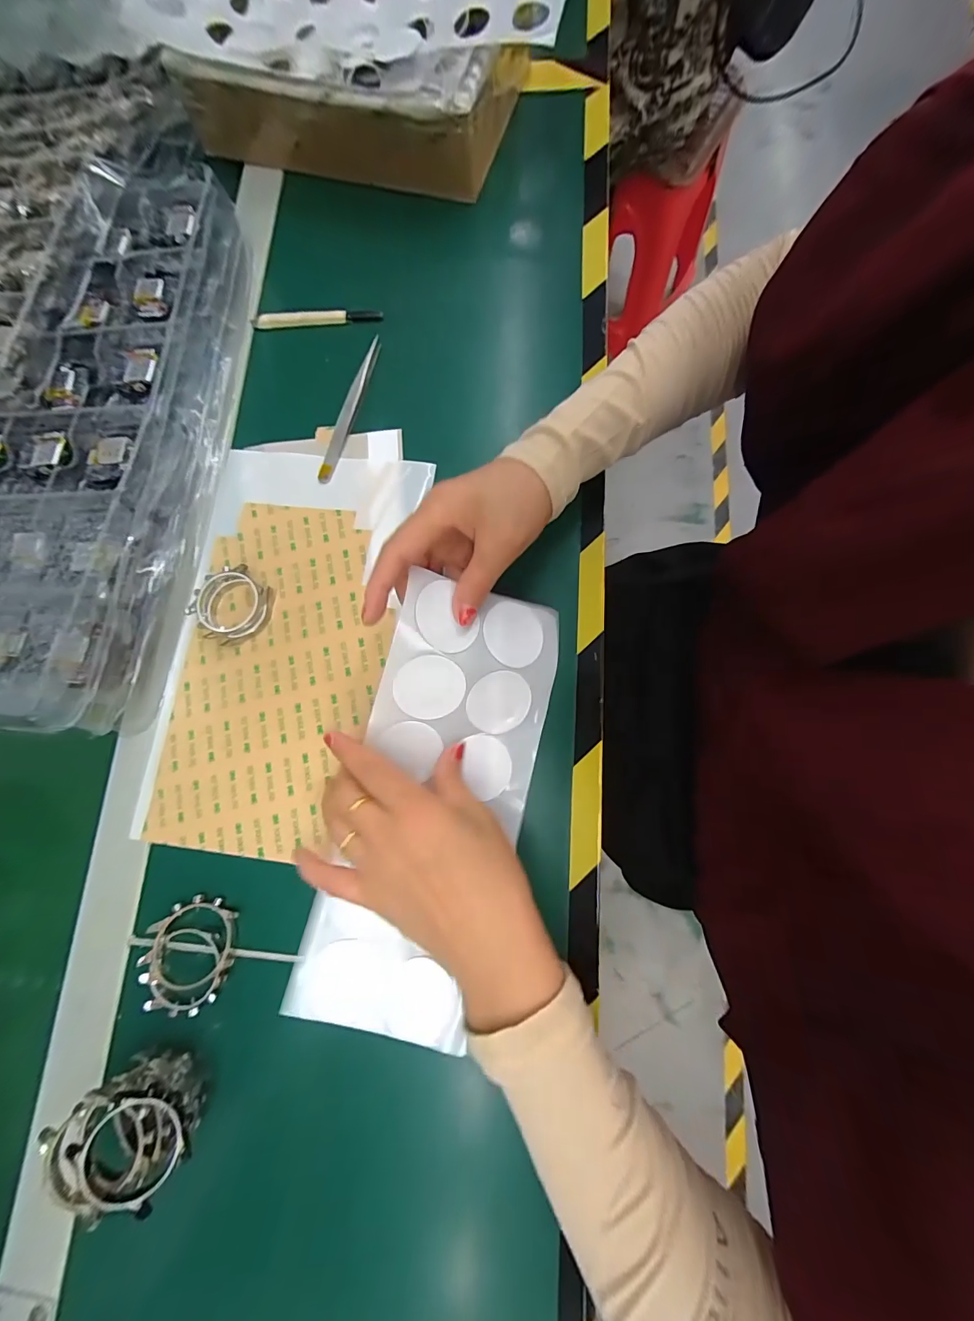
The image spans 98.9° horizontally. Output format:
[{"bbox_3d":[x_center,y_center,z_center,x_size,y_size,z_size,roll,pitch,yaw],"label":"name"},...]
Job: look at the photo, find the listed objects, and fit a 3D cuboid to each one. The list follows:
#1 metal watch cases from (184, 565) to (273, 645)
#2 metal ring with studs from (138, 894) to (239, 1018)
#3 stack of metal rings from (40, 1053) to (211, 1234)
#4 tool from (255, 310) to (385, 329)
[{"bbox_3d":[-0.186,-0.041,0.304,0.052,0.015,0.048,-39,79,-4],"label":"metal watch cases"},{"bbox_3d":[-0.187,0.185,0.259,0.054,0.016,0.065,-3,79,4],"label":"metal ring with studs"},{"bbox_3d":[-0.194,0.260,0.229,0.067,0.038,0.062,-33,79,-2],"label":"stack of metal rings"},{"bbox_3d":[-0.145,-0.289,0.351,0.111,0.009,0.009,1,79,4],"label":"tool"}]

